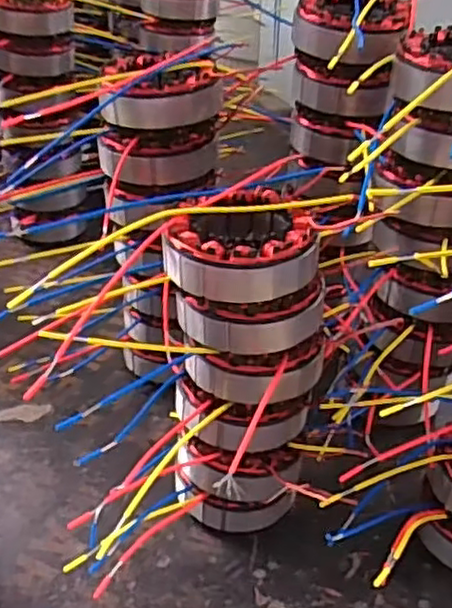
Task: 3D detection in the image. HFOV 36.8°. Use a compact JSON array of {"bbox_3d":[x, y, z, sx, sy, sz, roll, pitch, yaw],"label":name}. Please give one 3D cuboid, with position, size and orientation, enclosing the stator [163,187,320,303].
[{"bbox_3d":[0.008,-0.031,0.385,0.080,0.034,0.080,2,35,-1],"label":"stator"}]

